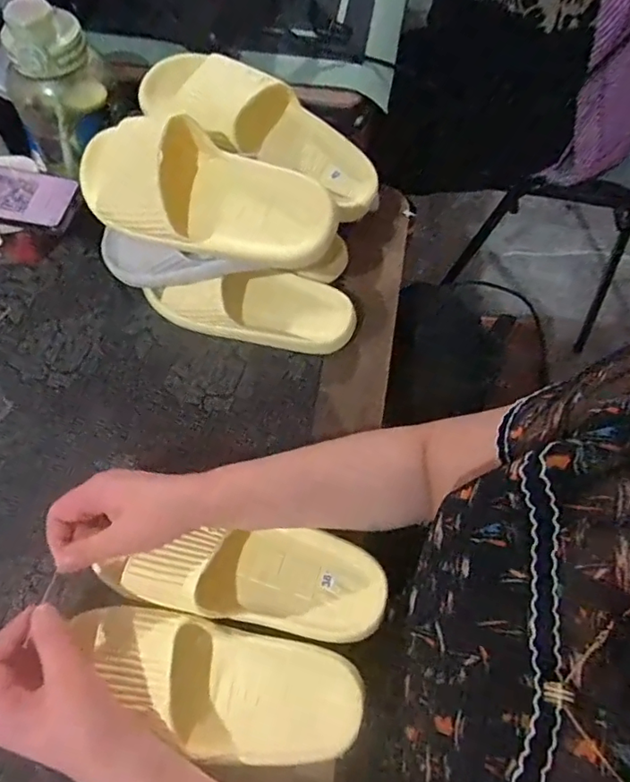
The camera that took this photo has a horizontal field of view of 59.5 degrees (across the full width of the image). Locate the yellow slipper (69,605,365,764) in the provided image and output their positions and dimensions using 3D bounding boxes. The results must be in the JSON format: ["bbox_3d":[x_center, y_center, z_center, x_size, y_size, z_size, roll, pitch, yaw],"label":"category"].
[{"bbox_3d":[-0.078,0.230,0.424,0.229,0.067,0.091,11,64,5],"label":"yellow slipper"}]

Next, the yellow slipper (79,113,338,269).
[{"bbox_3d":[-0.103,-0.182,0.495,0.245,0.073,0.098,25,66,11],"label":"yellow slipper"}]

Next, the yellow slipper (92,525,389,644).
[{"bbox_3d":[-0.052,0.148,0.460,0.226,0.074,0.094,9,64,3],"label":"yellow slipper"}]

